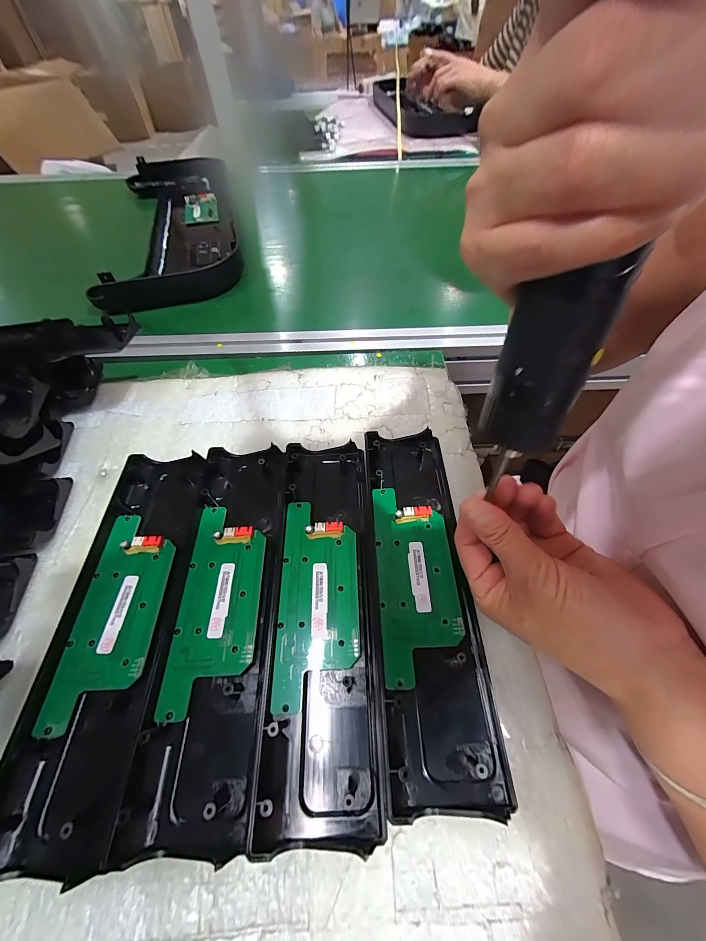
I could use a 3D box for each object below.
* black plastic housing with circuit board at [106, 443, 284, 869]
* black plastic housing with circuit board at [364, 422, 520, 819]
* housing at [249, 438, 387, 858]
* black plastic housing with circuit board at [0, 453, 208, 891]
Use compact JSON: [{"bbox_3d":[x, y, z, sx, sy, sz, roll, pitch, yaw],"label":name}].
[{"bbox_3d":[-0.093,0.088,0.228,0.067,0.017,0.246,-3,56,0],"label":"black plastic housing with circuit board"},{"bbox_3d":[0.049,0.071,0.232,0.065,0.023,0.244,-2,56,0],"label":"black plastic housing with circuit board"},{"bbox_3d":[-0.022,0.083,0.231,0.068,0.017,0.249,-2,56,0],"label":"housing"},{"bbox_3d":[-0.162,0.093,0.224,0.067,0.020,0.245,-3,56,0],"label":"black plastic housing with circuit board"}]

